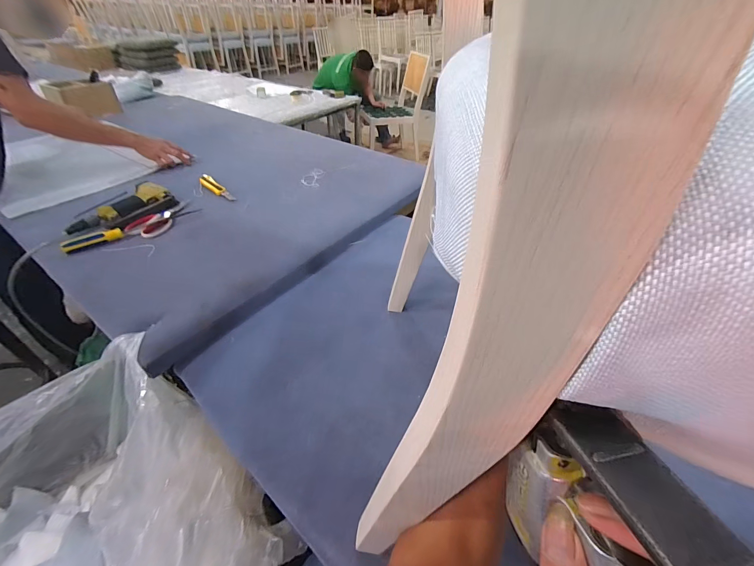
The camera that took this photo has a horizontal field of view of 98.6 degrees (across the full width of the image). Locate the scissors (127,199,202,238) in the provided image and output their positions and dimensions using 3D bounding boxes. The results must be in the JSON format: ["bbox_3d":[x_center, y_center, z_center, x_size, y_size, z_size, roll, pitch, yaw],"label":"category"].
[{"bbox_3d":[-0.557,-0.174,0.864,0.089,0.011,0.189,13,43,13],"label":"scissors"}]

